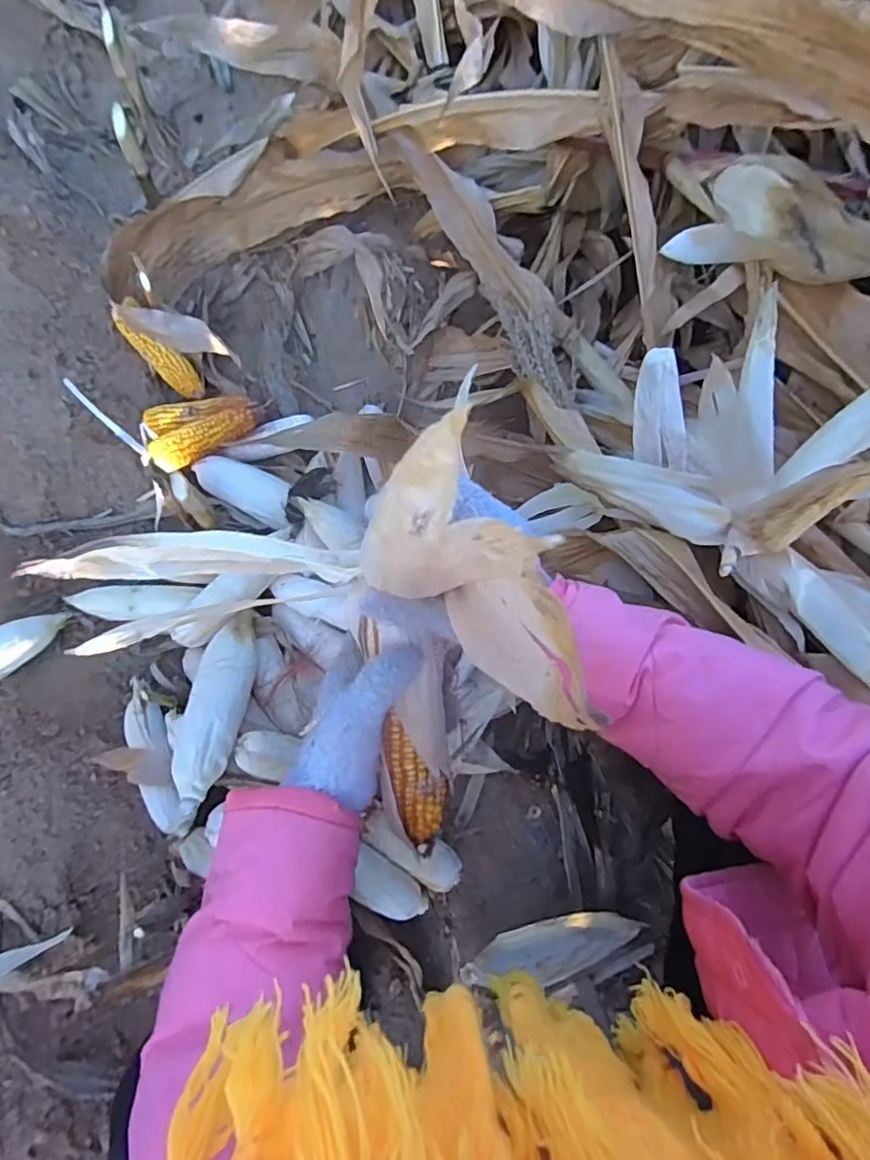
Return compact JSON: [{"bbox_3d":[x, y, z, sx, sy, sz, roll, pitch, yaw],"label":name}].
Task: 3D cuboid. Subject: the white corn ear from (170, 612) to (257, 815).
[{"bbox_3d":[-0.262,0.145,0.725,0.070,0.048,0.247,6,59,1],"label":"white corn ear"}]

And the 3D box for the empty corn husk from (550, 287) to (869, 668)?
[{"bbox_3d":[0.329,-0.095,0.553,0.364,0.155,0.203,34,74,10],"label":"empty corn husk"}]

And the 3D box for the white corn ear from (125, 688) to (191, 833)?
[{"bbox_3d":[-0.351,0.218,0.747,0.049,0.037,0.205,-22,73,-8],"label":"white corn ear"}]

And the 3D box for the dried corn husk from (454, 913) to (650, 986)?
[{"bbox_3d":[0.142,0.449,0.726,0.213,0.031,0.060,-12,72,-5],"label":"dried corn husk"}]

